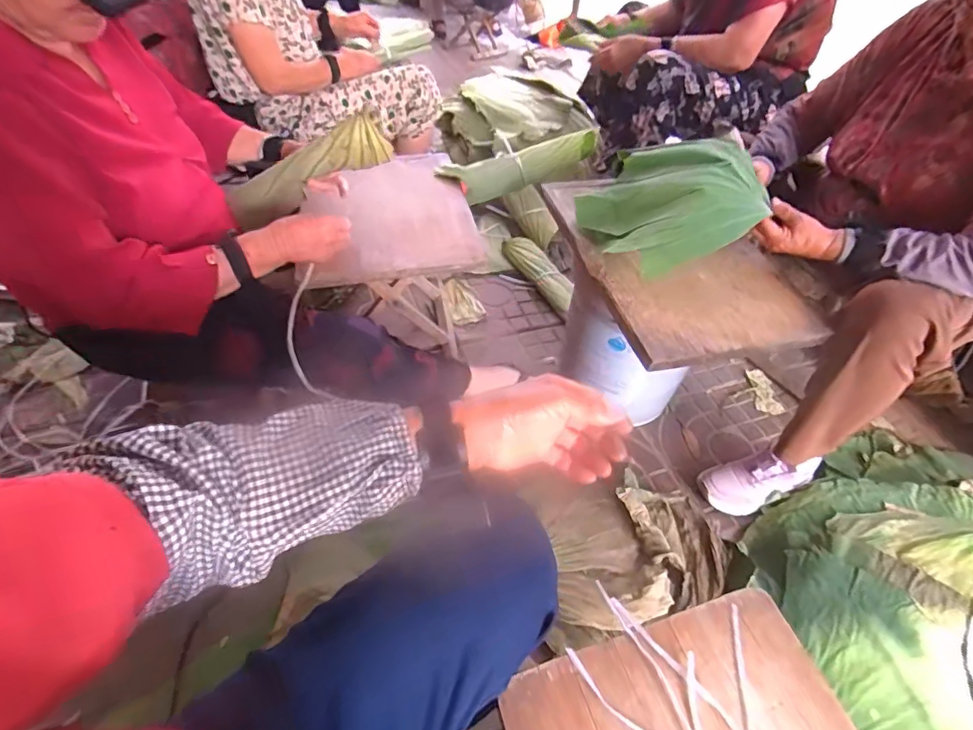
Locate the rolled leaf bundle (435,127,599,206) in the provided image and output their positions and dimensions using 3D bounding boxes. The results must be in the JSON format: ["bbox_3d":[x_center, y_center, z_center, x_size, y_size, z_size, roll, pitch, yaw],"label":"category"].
[{"bbox_3d":[0.070,-0.431,1.088,0.341,0.087,0.058,-12,46,15],"label":"rolled leaf bundle"}]

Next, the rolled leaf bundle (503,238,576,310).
[{"bbox_3d":[0.154,-0.260,1.396,0.086,0.056,0.303,-22,53,-22],"label":"rolled leaf bundle"}]

